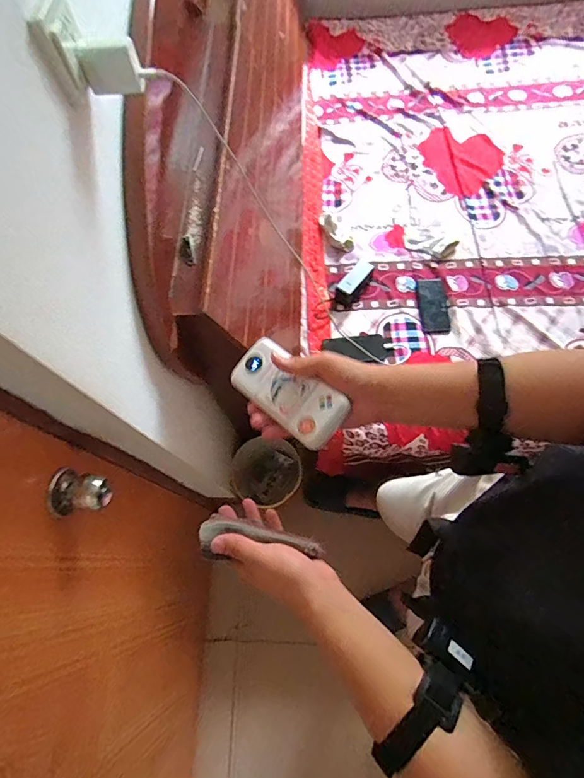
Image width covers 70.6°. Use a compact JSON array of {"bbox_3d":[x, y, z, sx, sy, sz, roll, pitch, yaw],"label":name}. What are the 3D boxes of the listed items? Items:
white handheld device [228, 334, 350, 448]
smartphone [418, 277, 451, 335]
[{"bbox_3d":[-0.004,0.003,0.469,0.140,0.024,0.067,38,88,27],"label":"white handheld device"},{"bbox_3d":[0.394,-0.232,1.152,0.069,0.009,0.182,-1,68,2],"label":"smartphone"}]

